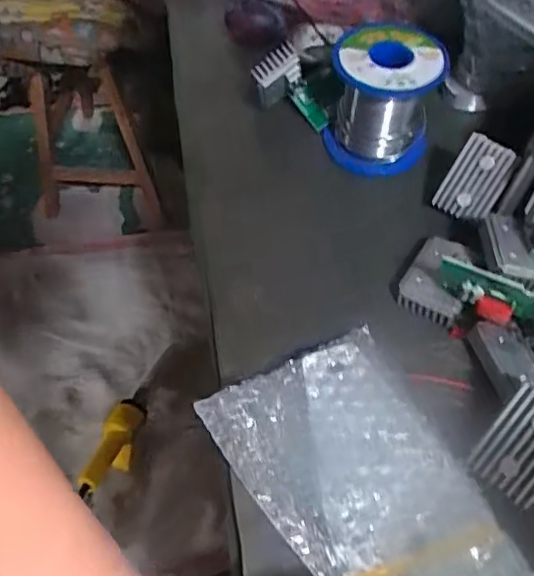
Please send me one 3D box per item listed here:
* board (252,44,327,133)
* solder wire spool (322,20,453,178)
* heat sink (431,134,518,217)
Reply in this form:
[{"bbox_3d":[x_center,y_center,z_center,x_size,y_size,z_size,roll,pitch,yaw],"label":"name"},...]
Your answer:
[{"bbox_3d":[0.013,-0.128,0.382,0.038,0.060,0.027,-27,54,23],"label":"board"},{"bbox_3d":[0.073,-0.120,0.371,0.064,0.073,0.064,0,57,0],"label":"solder wire spool"},{"bbox_3d":[0.120,-0.062,0.334,0.029,0.046,0.006,30,18,8],"label":"heat sink"}]

